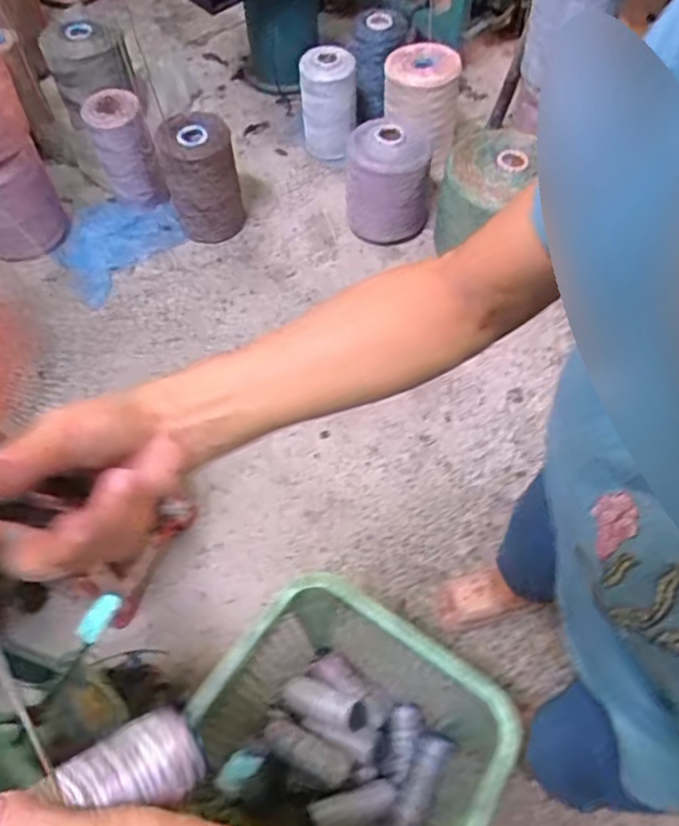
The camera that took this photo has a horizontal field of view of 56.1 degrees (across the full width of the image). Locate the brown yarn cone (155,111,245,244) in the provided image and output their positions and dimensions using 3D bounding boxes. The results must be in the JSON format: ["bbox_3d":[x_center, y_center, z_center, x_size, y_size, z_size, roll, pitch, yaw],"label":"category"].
[{"bbox_3d":[-0.347,-0.605,1.647,0.177,0.282,0.196,-10,60,-5],"label":"brown yarn cone"}]

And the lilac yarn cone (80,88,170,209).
[{"bbox_3d":[-0.562,-0.686,1.684,0.141,0.285,0.129,0,60,1],"label":"lilac yarn cone"}]

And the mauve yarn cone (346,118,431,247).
[{"bbox_3d":[0.124,-0.578,1.628,0.210,0.270,0.198,-2,60,0],"label":"mauve yarn cone"}]

